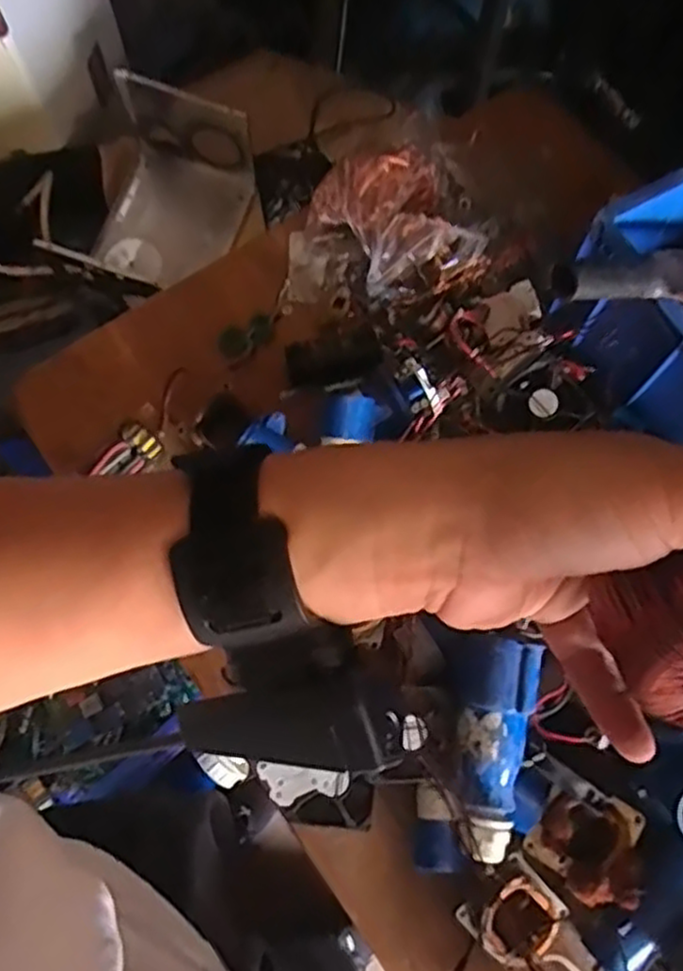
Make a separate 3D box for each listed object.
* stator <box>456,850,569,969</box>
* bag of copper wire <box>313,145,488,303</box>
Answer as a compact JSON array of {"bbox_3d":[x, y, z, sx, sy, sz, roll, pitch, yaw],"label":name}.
[{"bbox_3d":[0.149,0.372,0.638,0.078,0.042,0.079,-41,90,-17],"label":"stator"},{"bbox_3d":[0.070,-0.300,0.848,0.148,0.075,0.185,-26,74,-11],"label":"bag of copper wire"}]

